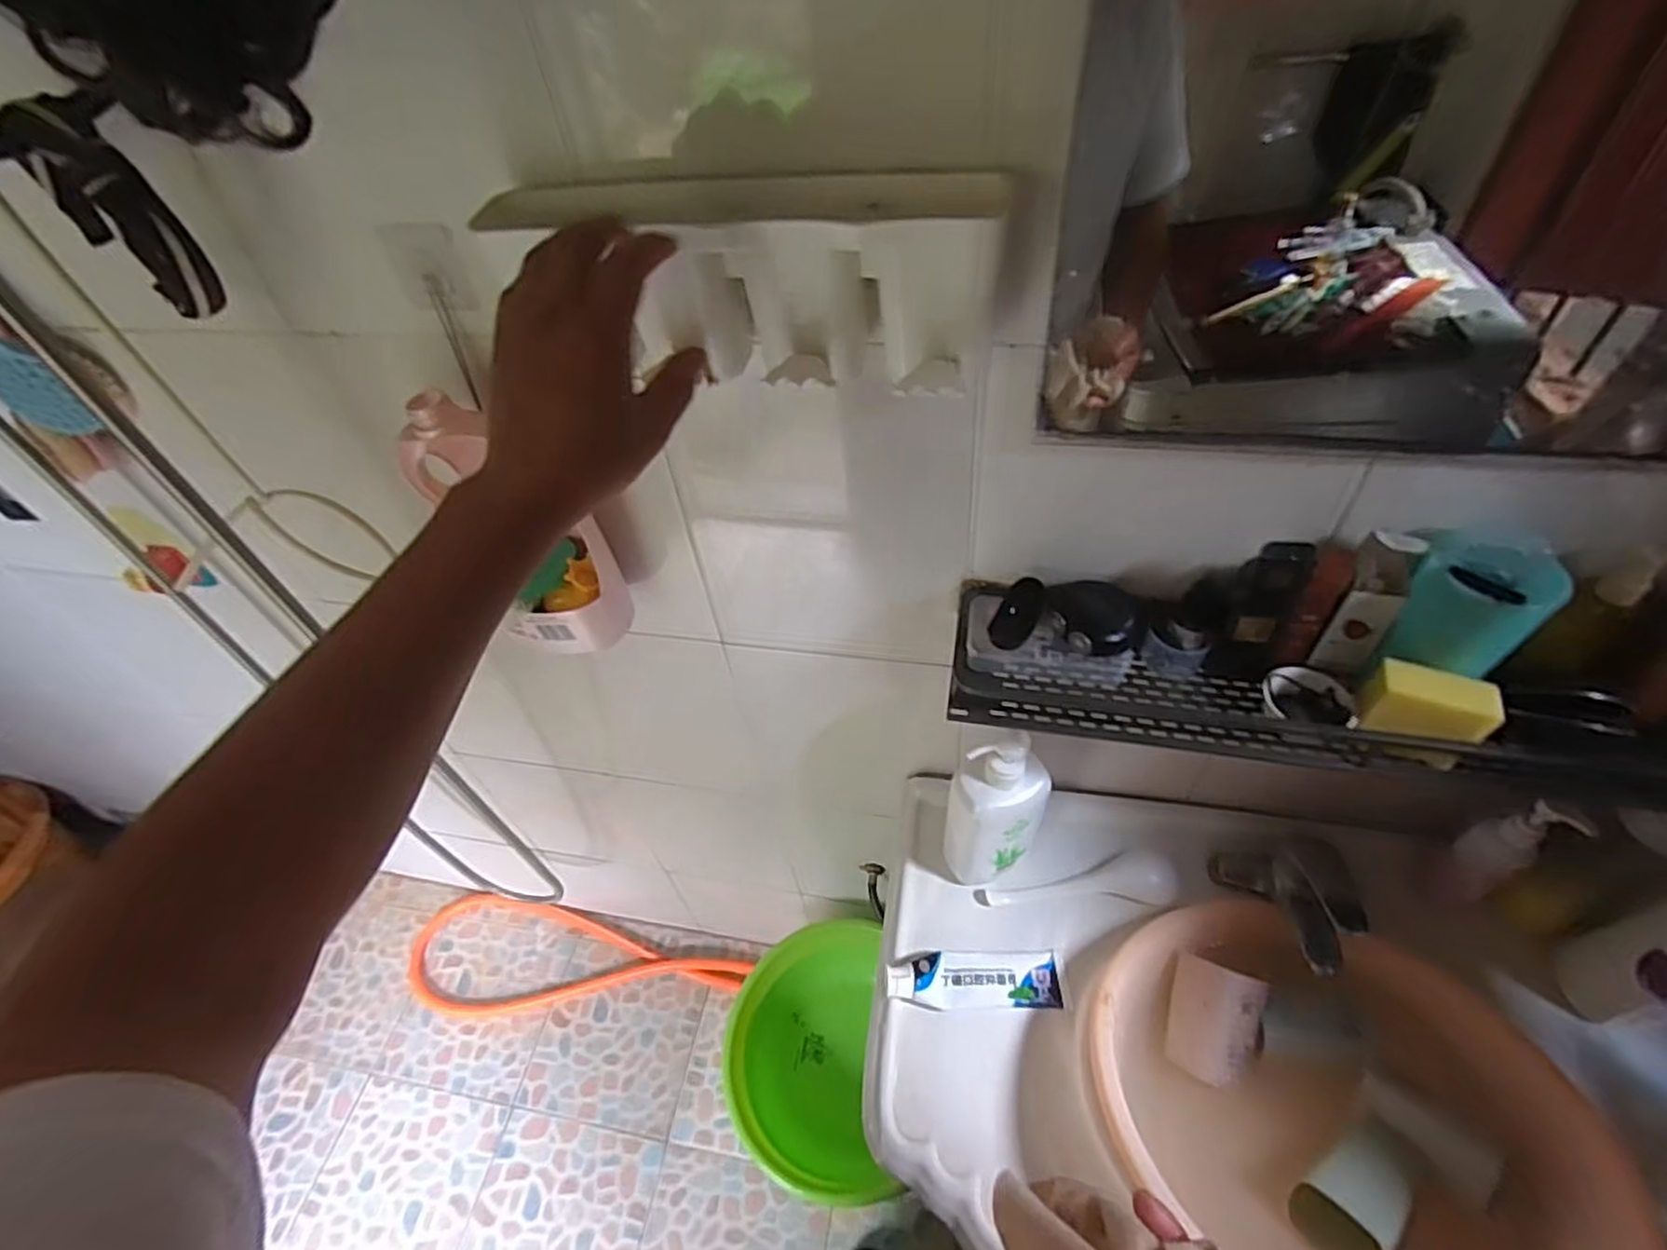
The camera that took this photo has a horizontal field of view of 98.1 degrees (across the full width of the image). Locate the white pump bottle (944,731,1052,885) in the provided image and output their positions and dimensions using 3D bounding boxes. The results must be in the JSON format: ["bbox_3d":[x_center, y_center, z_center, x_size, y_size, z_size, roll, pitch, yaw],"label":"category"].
[{"bbox_3d":[0.158,0.175,0.695,0.097,0.218,0.061,-4,48,2],"label":"white pump bottle"}]

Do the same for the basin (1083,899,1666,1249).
[{"bbox_3d":[0.404,0.394,0.578,0.383,0.141,0.335,10,50,15],"label":"basin"}]

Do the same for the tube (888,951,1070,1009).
[{"bbox_3d":[0.138,0.339,0.694,0.168,0.032,0.051,-3,48,3],"label":"tube"}]

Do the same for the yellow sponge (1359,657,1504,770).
[{"bbox_3d":[0.406,0.061,0.502,0.069,0.064,0.033,14,51,18],"label":"yellow sponge"}]

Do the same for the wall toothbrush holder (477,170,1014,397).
[{"bbox_3d":[-0.056,-0.211,0.432,0.298,0.106,0.071,12,50,10],"label":"wall toothbrush holder"}]

